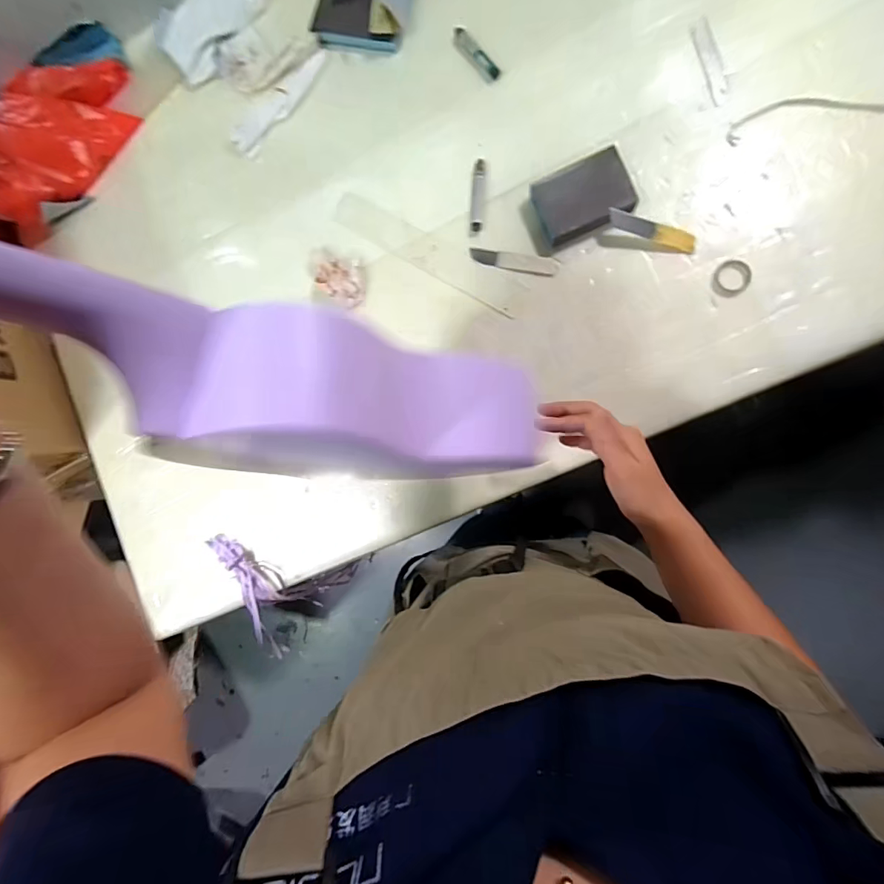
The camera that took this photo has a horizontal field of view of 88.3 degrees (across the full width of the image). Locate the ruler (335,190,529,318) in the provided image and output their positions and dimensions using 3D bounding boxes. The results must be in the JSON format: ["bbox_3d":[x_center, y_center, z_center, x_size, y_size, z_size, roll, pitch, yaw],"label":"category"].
[{"bbox_3d":[-0.015,-0.228,0.549,0.257,0.006,0.041,32,94,8],"label":"ruler"}]

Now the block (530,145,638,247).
[{"bbox_3d":[0.160,-0.273,0.512,0.101,0.025,0.077,-21,85,8],"label":"block"}]

